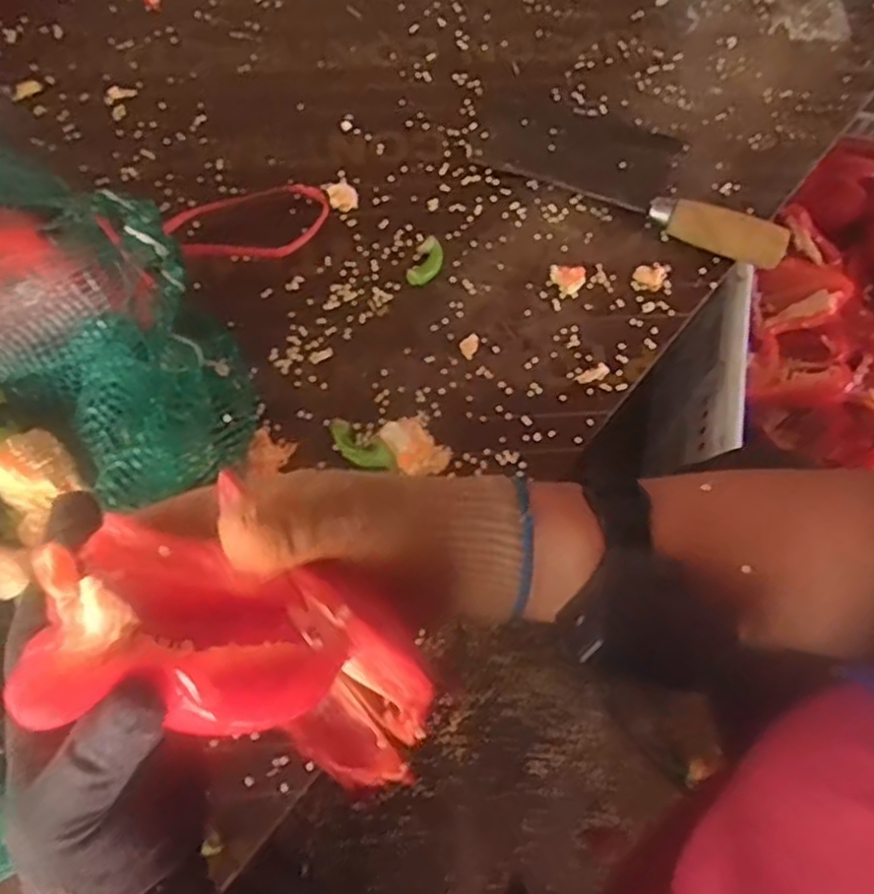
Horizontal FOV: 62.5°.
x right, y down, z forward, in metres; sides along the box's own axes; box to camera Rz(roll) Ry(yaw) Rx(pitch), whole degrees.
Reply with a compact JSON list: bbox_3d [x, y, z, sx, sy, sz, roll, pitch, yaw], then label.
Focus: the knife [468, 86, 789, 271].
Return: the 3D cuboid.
[{"bbox_3d":[0.152,-0.219,0.556,0.248,0.029,0.084,25,74,8],"label":"knife"}]

